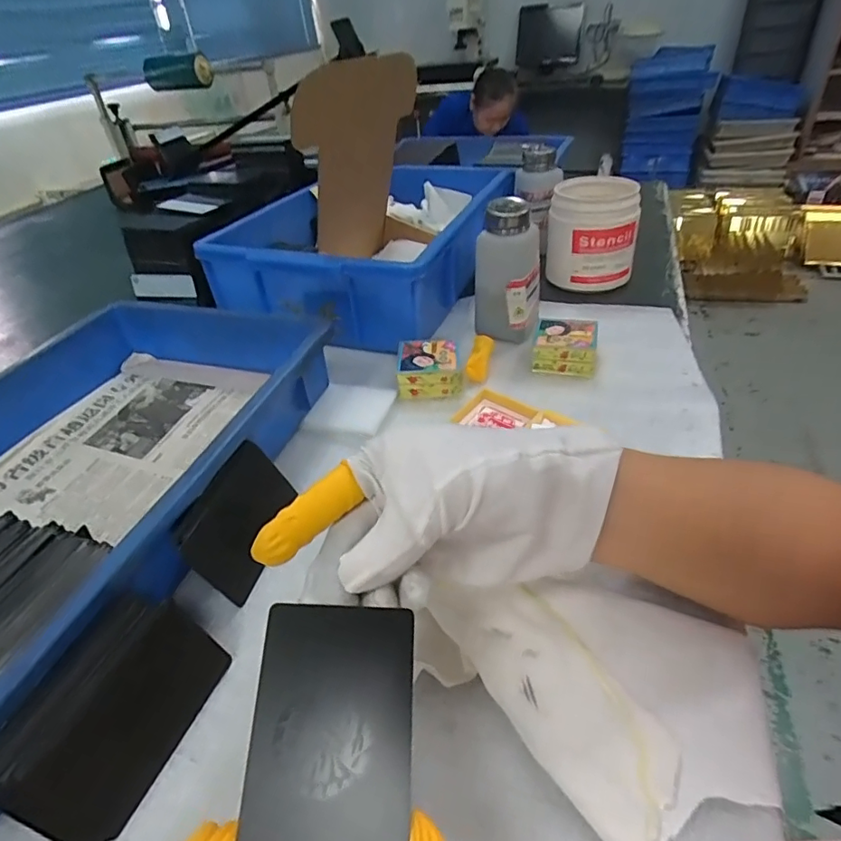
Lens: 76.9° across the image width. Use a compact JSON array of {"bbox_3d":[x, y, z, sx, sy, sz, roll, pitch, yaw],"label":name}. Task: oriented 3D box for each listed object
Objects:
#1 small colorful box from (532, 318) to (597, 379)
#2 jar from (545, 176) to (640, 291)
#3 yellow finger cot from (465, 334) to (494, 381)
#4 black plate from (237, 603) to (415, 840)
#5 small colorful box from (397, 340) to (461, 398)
[{"bbox_3d":[0.133,-0.067,0.490,0.053,0.033,0.051,6,40,14],"label":"small colorful box"},{"bbox_3d":[0.196,-0.212,0.605,0.096,0.104,0.086,6,40,14],"label":"jar"},{"bbox_3d":[0.056,-0.060,0.494,0.019,0.013,0.057,8,54,15],"label":"yellow finger cot"},{"bbox_3d":[-0.029,0.108,0.180,0.053,0.004,0.084,6,61,-9],"label":"black plate"},{"bbox_3d":[0.007,-0.048,0.476,0.053,0.026,0.052,-3,38,3],"label":"small colorful box"}]

